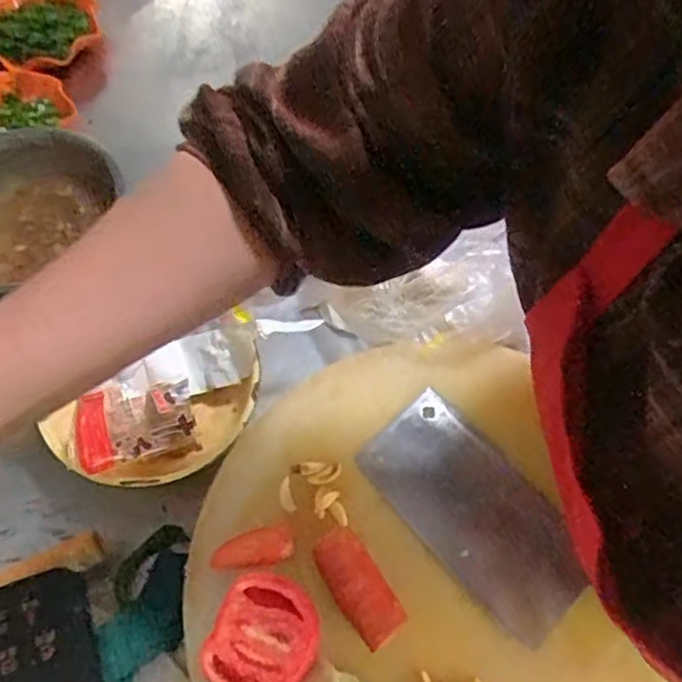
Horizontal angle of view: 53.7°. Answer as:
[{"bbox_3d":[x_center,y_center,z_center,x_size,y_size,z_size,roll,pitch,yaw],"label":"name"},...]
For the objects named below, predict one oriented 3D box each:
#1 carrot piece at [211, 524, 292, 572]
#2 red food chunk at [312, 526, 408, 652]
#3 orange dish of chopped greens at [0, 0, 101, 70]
[{"bbox_3d":[-0.068,0.157,0.513,0.063,0.015,0.031,-13,61,-8],"label":"carrot piece"},{"bbox_3d":[0.011,0.177,0.484,0.037,0.028,0.079,-30,65,-17],"label":"red food chunk"},{"bbox_3d":[-0.379,-0.399,0.856,0.149,0.056,0.116,-32,67,-15],"label":"orange dish of chopped greens"}]

